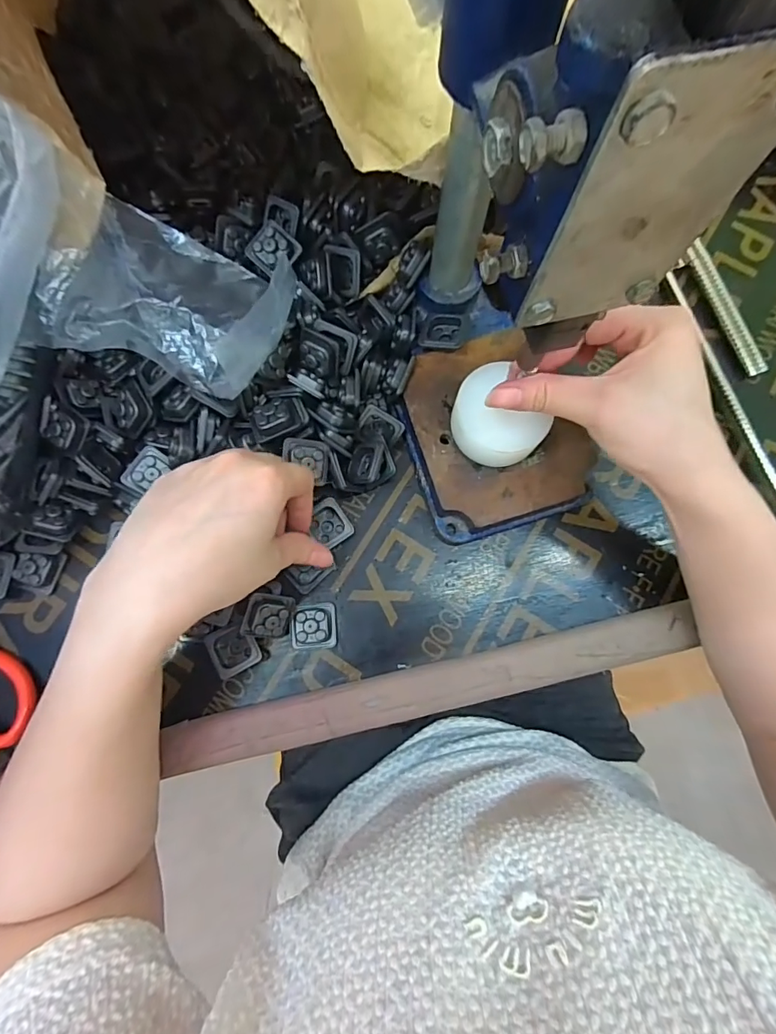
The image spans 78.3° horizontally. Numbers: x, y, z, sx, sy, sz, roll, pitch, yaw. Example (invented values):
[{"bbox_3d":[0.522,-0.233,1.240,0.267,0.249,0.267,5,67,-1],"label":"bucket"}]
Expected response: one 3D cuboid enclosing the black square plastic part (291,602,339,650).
[{"bbox_3d":[-0.050,0.073,0.321,0.030,0.012,0.030,-4,79,-1],"label":"black square plastic part"}]

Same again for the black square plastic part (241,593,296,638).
[{"bbox_3d":[-0.075,0.065,0.313,0.033,0.011,0.028,16,77,-33],"label":"black square plastic part"}]

